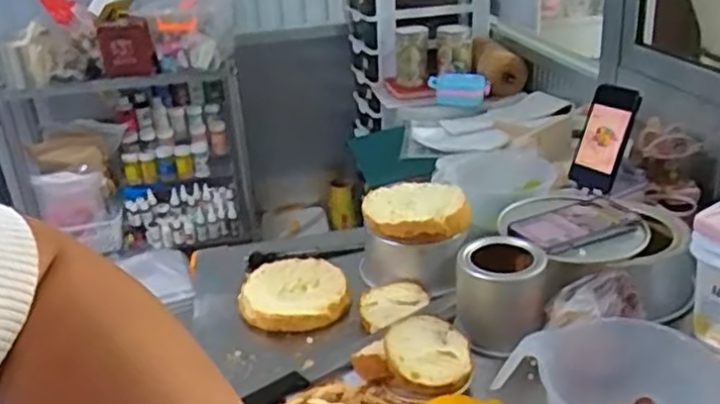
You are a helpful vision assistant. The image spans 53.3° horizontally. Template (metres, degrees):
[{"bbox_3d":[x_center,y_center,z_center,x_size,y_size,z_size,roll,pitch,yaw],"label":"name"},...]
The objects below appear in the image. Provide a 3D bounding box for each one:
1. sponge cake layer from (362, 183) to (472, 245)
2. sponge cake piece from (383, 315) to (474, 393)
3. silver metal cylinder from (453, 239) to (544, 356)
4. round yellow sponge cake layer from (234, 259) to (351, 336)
[{"bbox_3d":[0.074,0.010,0.943,0.133,0.035,0.129,-5,24,-1],"label":"sponge cake layer"},{"bbox_3d":[0.071,0.161,0.760,0.088,0.023,0.097,2,40,-11],"label":"sponge cake piece"},{"bbox_3d":[0.161,0.115,0.835,0.097,0.121,0.096,-1,24,8],"label":"silver metal cylinder"},{"bbox_3d":[-0.083,0.117,0.919,0.134,0.030,0.128,-1,24,8],"label":"round yellow sponge cake layer"}]

